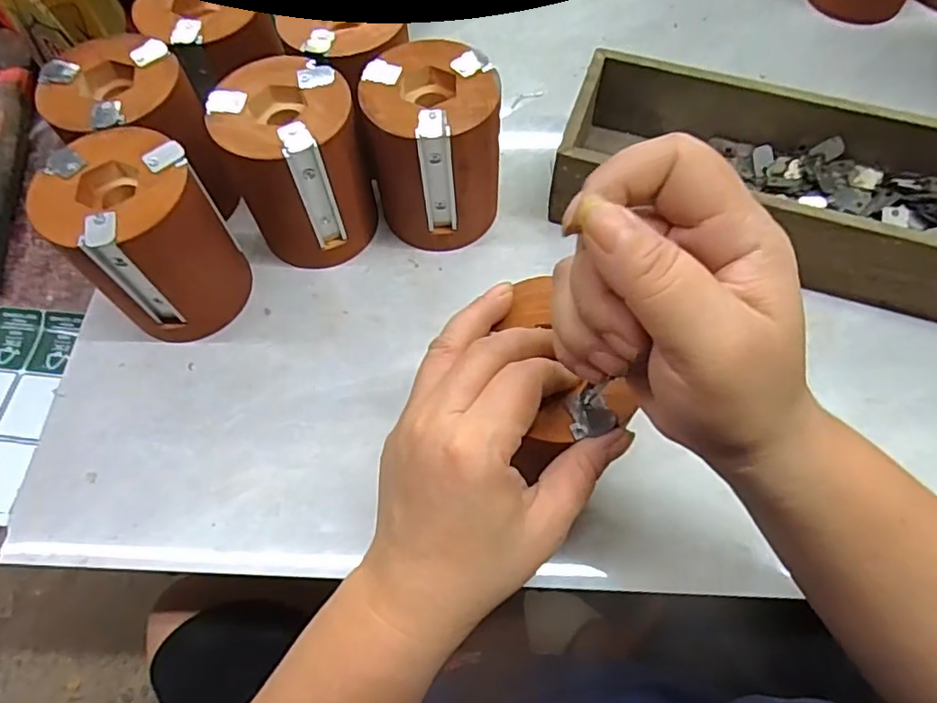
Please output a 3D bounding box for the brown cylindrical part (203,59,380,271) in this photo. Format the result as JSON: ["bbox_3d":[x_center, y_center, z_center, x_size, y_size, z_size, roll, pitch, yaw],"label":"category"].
[{"bbox_3d":[-0.103,-0.111,0.369,0.075,0.103,0.072,-1,63,2],"label":"brown cylindrical part"}]

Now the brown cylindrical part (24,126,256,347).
[{"bbox_3d":[-0.178,-0.062,0.346,0.079,0.104,0.085,-1,63,2],"label":"brown cylindrical part"}]

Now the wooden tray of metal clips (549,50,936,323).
[{"bbox_3d":[0.203,-0.104,0.378,0.278,0.065,0.112,18,66,11],"label":"wooden tray of metal clips"}]

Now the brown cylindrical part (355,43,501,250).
[{"bbox_3d":[-0.019,-0.120,0.370,0.075,0.103,0.073,-1,63,2],"label":"brown cylindrical part"}]

